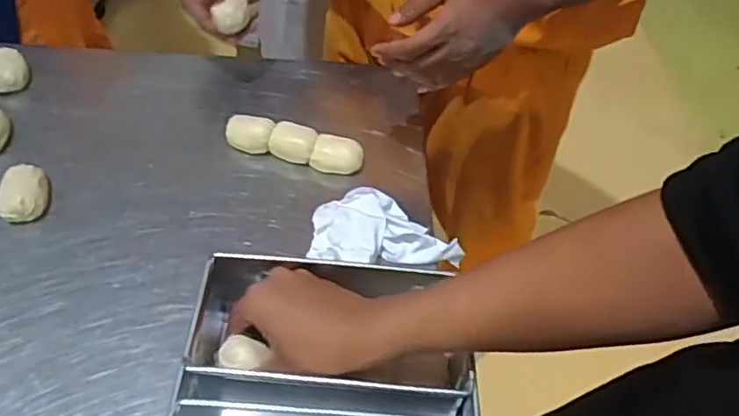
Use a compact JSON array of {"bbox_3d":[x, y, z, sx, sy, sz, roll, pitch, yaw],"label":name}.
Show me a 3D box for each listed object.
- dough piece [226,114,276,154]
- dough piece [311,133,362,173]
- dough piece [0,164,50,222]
[{"bbox_3d":[-0.135,-0.081,0.690,0.053,0.035,0.033,17,50,9],"label":"dough piece"},{"bbox_3d":[-0.036,-0.057,0.679,0.055,0.037,0.030,3,49,-2],"label":"dough piece"},{"bbox_3d":[-0.348,-0.012,0.618,0.044,0.032,0.056,-9,51,-12],"label":"dough piece"}]

